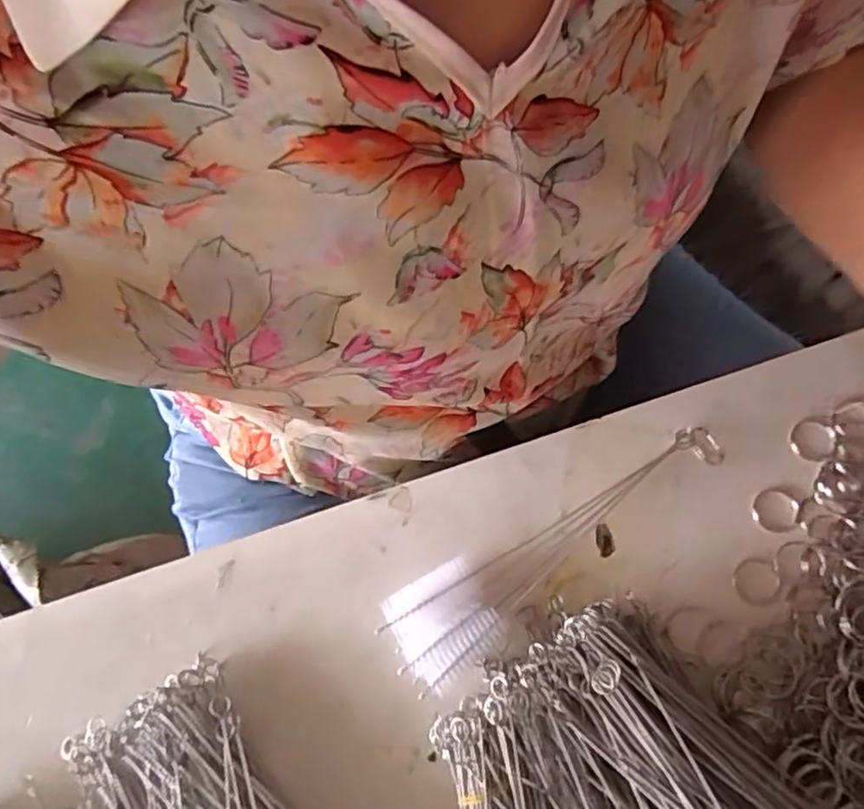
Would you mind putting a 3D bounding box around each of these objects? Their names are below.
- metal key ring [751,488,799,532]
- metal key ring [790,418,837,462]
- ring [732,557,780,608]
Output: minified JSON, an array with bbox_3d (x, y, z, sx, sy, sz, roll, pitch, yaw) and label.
[{"bbox_3d":[0.192,0.058,0.357,0.025,0.004,0.025,-1,72,2],"label":"metal key ring"},{"bbox_3d":[0.220,0.020,0.368,0.028,0.004,0.024,-24,73,-5],"label":"metal key ring"},{"bbox_3d":[0.177,0.096,0.348,0.025,0.004,0.025,-1,72,2],"label":"ring"}]

